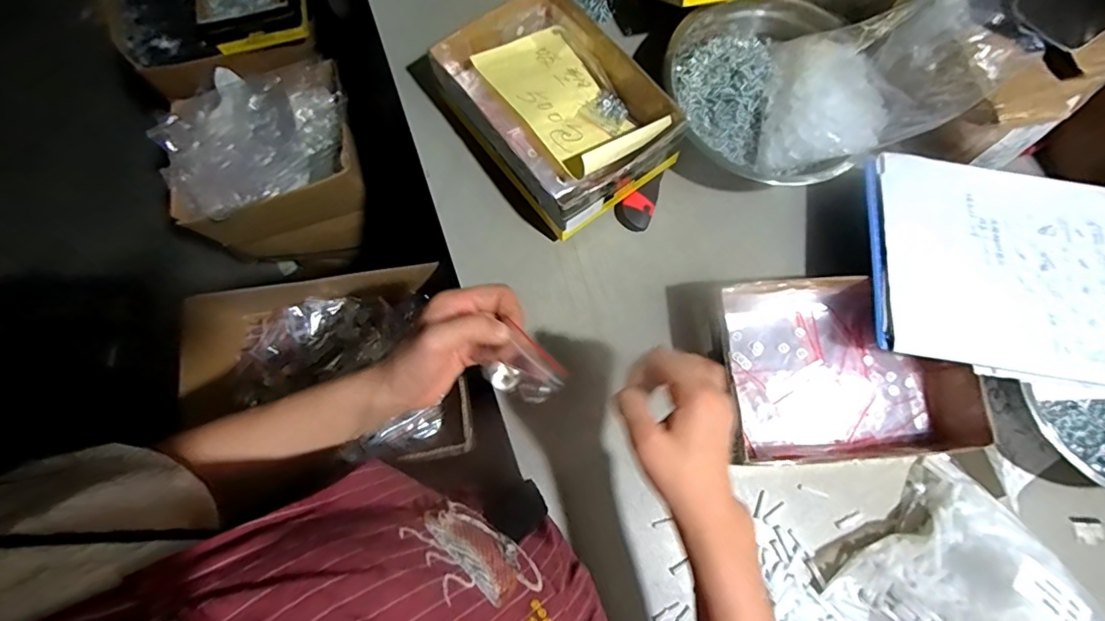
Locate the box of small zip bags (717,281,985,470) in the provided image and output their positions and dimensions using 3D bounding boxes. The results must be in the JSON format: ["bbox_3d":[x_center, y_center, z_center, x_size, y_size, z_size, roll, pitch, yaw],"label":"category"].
[{"bbox_3d":[0.300,0.063,0.542,0.259,0.067,0.181,0,75,-2],"label":"box of small zip bags"}]

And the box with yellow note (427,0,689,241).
[{"bbox_3d":[0.008,-0.230,0.589,0.196,0.086,0.248,-36,79,-10],"label":"box with yellow note"}]

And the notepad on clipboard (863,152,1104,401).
[{"bbox_3d":[0.481,-0.043,0.522,0.320,0.039,0.232,10,75,1],"label":"notepad on clipboard"}]

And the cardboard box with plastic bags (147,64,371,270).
[{"bbox_3d":[-0.517,-0.271,1.000,0.321,0.262,0.250,-16,76,-6],"label":"cardboard box with plastic bags"}]

